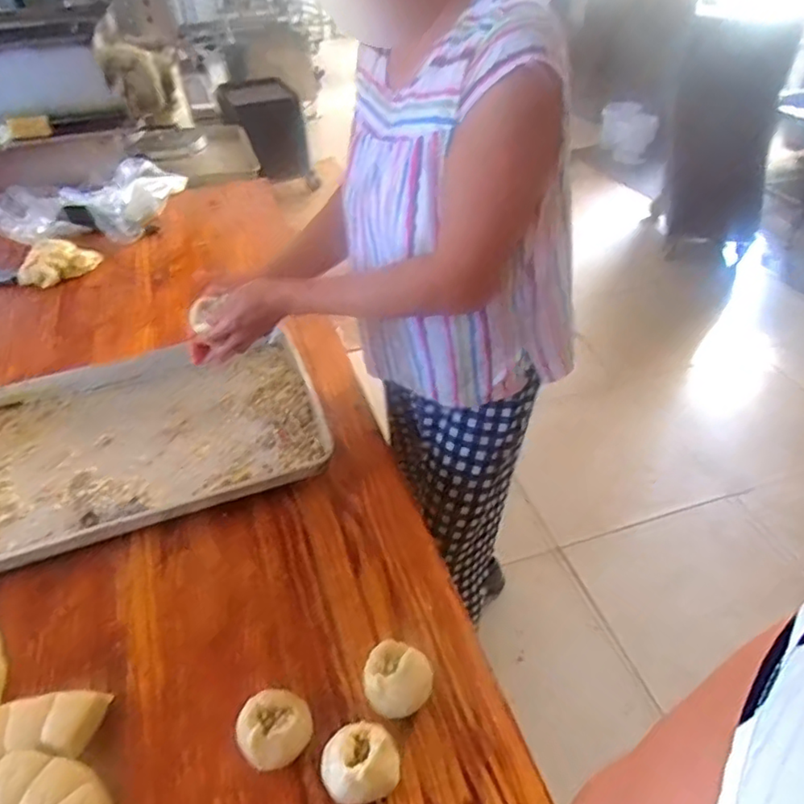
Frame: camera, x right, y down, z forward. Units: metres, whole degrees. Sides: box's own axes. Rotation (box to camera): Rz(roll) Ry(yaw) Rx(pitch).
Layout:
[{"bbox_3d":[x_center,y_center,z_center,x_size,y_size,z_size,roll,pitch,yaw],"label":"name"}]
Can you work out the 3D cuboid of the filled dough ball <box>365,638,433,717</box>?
[{"bbox_3d":[-0.004,0.305,0.661,0.072,0.062,0.073,-3,40,2],"label":"filled dough ball"}]

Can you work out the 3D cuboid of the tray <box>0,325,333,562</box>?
[{"bbox_3d":[-0.453,0.042,1.002,0.608,0.045,0.451,-16,41,-13],"label":"tray"}]

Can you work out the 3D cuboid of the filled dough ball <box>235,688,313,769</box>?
[{"bbox_3d":[-0.133,0.344,0.628,0.075,0.060,0.065,-19,43,-18],"label":"filled dough ball"}]

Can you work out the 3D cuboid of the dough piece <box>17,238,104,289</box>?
[{"bbox_3d":[-0.843,-0.344,1.471,0.161,0.050,0.153,1,40,7],"label":"dough piece"}]

